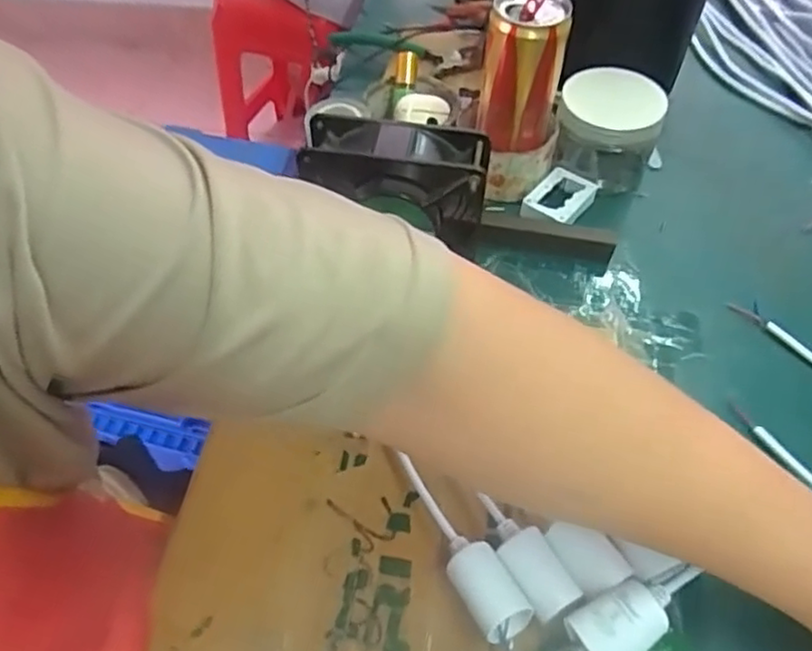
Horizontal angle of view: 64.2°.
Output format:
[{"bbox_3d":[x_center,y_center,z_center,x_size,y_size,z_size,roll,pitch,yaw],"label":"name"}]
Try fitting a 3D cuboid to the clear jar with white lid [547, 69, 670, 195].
[{"bbox_3d":[0.170,-0.165,0.541,0.082,0.057,0.082,-1,54,1],"label":"clear jar with white lid"}]

